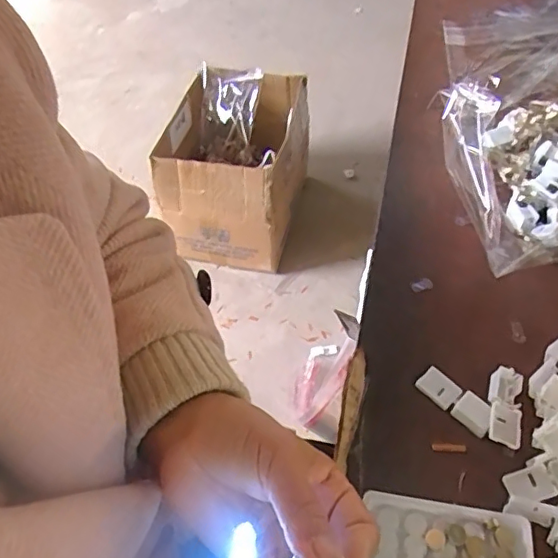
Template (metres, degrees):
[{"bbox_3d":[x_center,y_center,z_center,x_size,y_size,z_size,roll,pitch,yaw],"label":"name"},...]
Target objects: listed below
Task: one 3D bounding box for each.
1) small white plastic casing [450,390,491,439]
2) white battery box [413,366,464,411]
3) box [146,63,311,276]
[{"bbox_3d":[0.132,0.090,0.375,0.018,0.011,0.025,-37,59,-23],"label":"small white plastic casing"},{"bbox_3d":[0.113,0.076,0.392,0.021,0.006,0.028,-36,59,-22],"label":"white battery box"},{"bbox_3d":[-0.103,-0.278,1.363,0.295,0.281,0.386,9,54,9],"label":"box"}]

